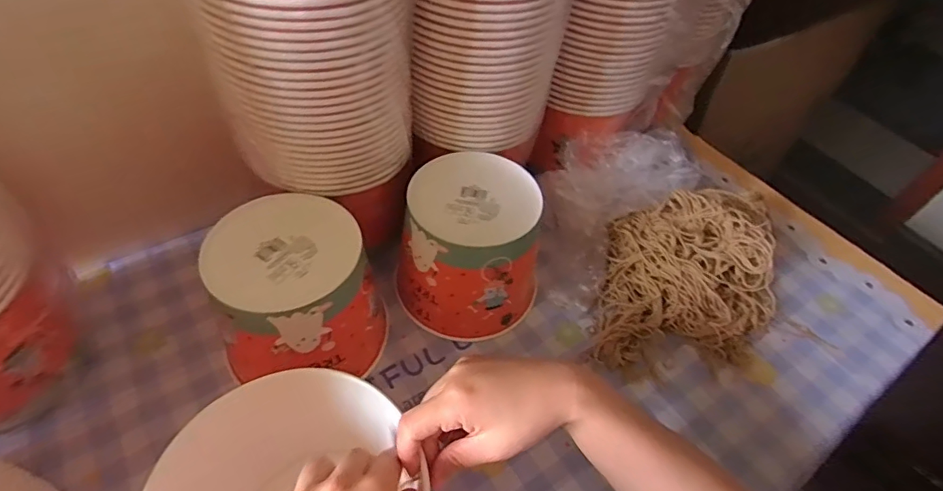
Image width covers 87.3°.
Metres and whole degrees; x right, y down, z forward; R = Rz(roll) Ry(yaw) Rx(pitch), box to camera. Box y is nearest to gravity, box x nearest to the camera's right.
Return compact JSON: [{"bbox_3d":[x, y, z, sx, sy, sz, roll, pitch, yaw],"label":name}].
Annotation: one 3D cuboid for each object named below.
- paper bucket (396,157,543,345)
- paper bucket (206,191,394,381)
[{"bbox_3d":[-0.007,0.010,0.506,0.137,0.134,0.119,8,50,1],"label":"paper bucket"},{"bbox_3d":[-0.154,0.047,0.464,0.134,0.129,0.142,3,51,-3],"label":"paper bucket"}]

